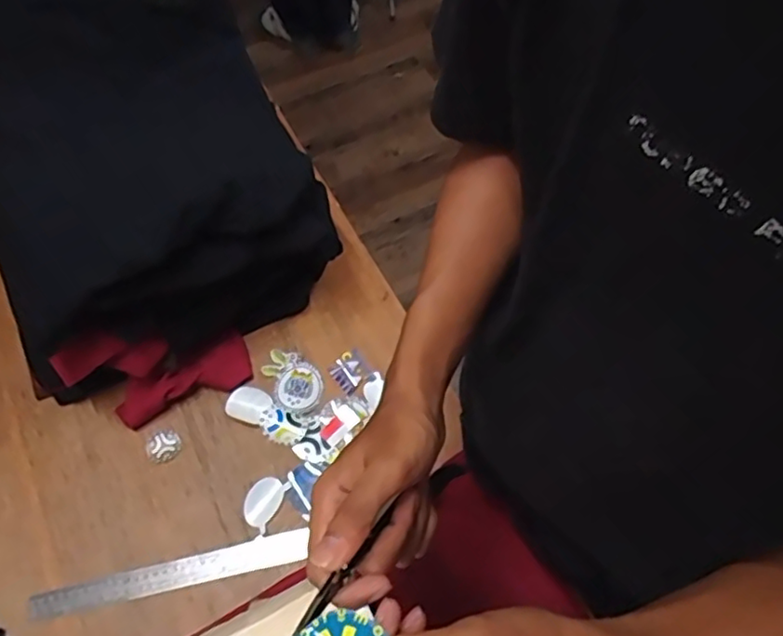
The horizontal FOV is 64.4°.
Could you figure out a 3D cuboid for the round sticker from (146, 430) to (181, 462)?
[{"bbox_3d":[-0.265,0.148,0.721,0.037,0.005,0.034,1,62,-2],"label":"round sticker"}]

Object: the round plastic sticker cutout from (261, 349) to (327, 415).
[{"bbox_3d":[-0.119,0.075,0.759,0.059,0.004,0.088,-33,69,-14],"label":"round plastic sticker cutout"}]

